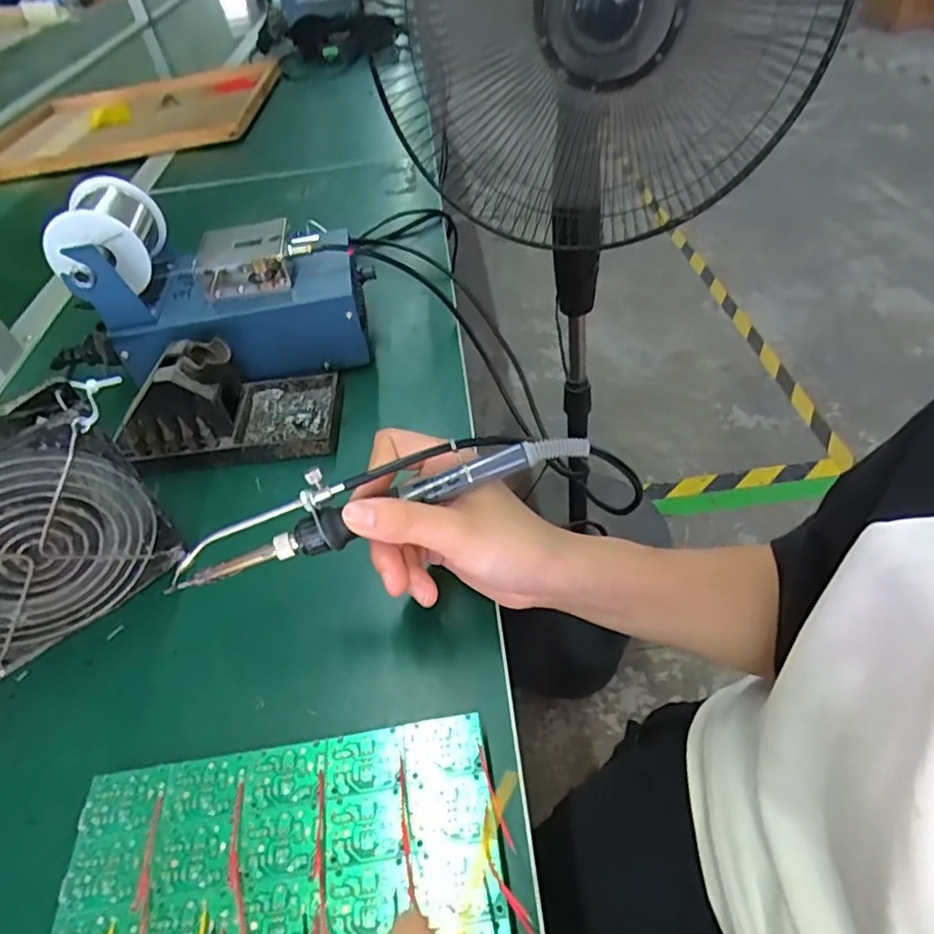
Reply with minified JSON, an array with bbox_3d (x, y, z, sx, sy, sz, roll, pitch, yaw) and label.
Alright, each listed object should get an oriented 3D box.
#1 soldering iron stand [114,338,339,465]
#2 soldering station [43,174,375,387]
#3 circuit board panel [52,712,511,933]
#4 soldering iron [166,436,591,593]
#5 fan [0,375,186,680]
[{"bbox_3d":[-0.169,-0.053,0.427,0.147,0.065,0.080,-7,46,2],"label":"soldering iron stand"},{"bbox_3d":[-0.184,-0.140,0.474,0.197,0.139,0.109,-11,46,-2],"label":"soldering station"},{"bbox_3d":[-0.074,0.162,0.239,0.171,0.006,0.100,-8,45,-3],"label":"circuit board panel"},{"bbox_3d":[-0.045,0.013,0.288,0.208,0.031,0.023,-19,46,-1],"label":"soldering iron"},{"bbox_3d":[-0.230,0.036,0.315,0.118,0.124,0.041,-37,52,-25],"label":"fan"}]

